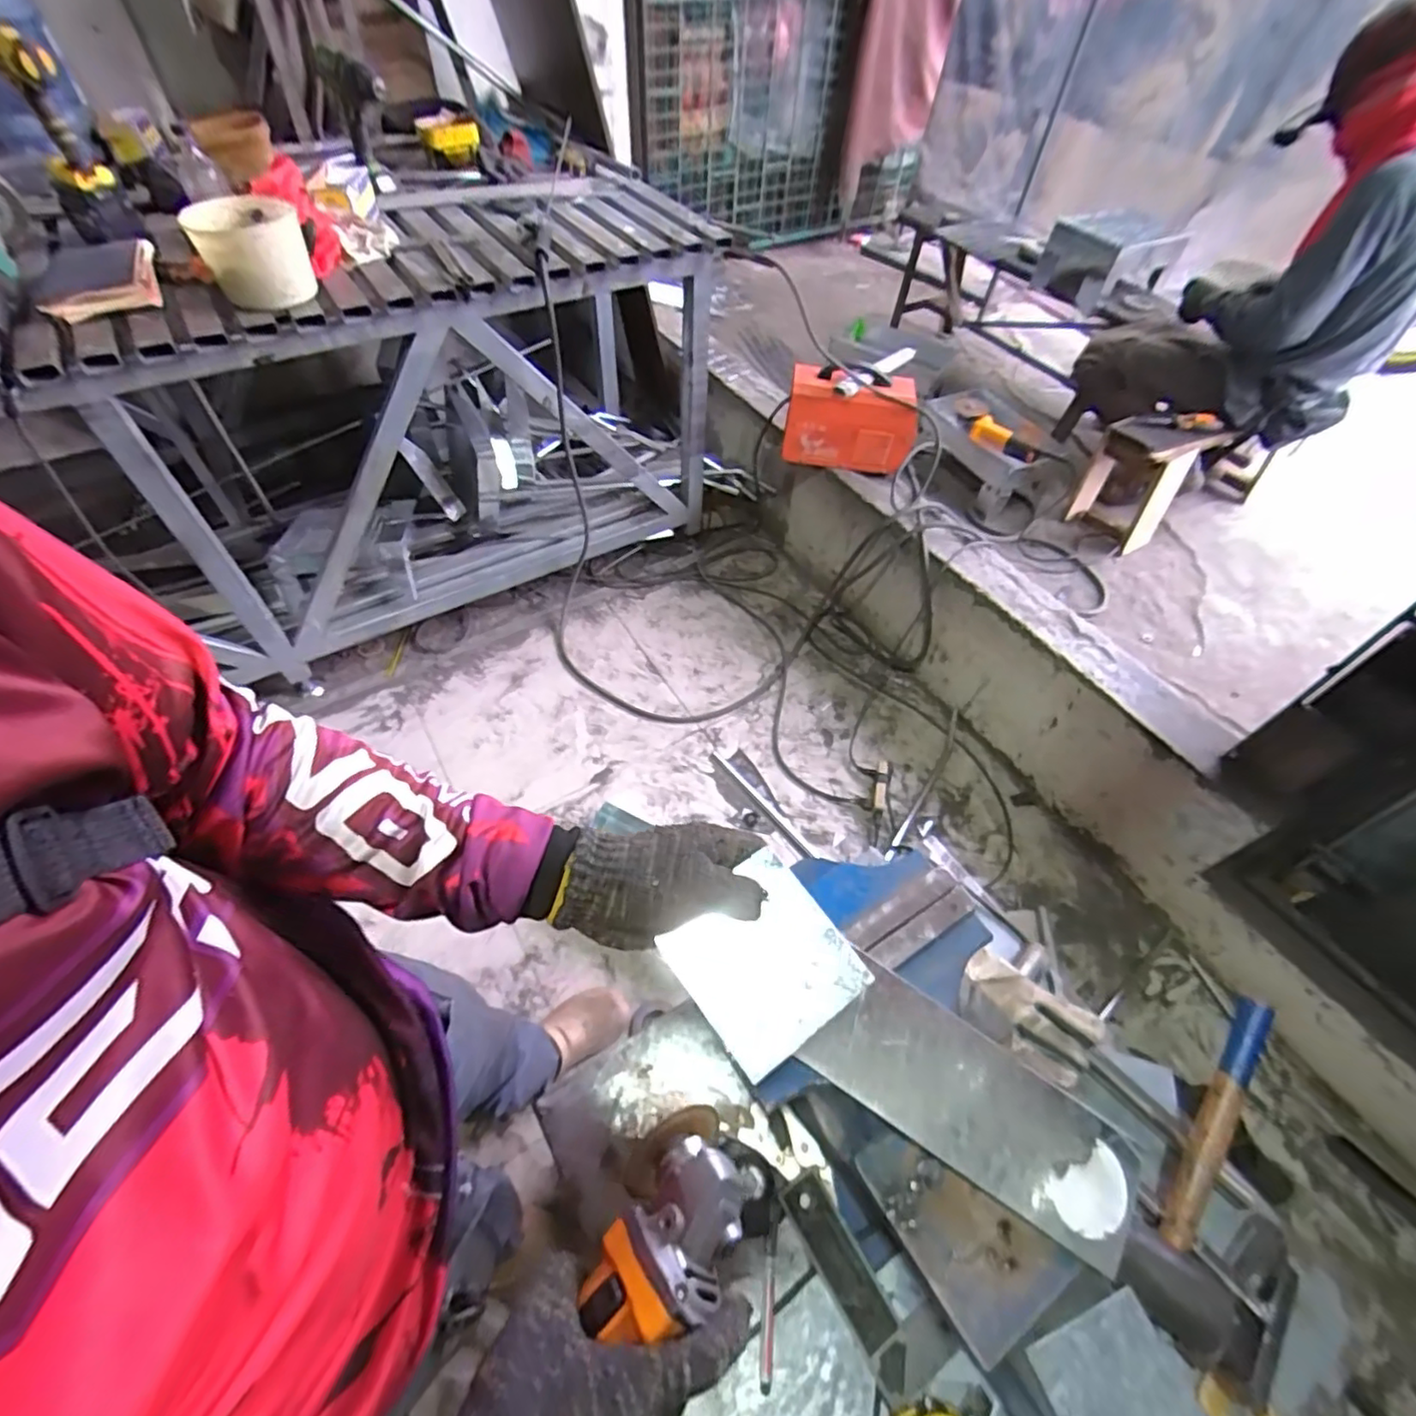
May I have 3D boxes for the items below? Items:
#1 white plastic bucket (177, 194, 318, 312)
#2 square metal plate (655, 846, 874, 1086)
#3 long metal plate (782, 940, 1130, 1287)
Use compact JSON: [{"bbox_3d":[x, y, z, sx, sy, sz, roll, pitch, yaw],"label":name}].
[{"bbox_3d":[-0.748,-0.757,1.053,0.157,0.116,0.175,-23,59,-18],"label":"white plastic bucket"},{"bbox_3d":[0.037,0.168,0.421,0.102,0.009,0.103,-36,65,-13],"label":"square metal plate"},{"bbox_3d":[0.218,0.322,0.518,0.278,0.011,0.099,33,64,5],"label":"long metal plate"}]

